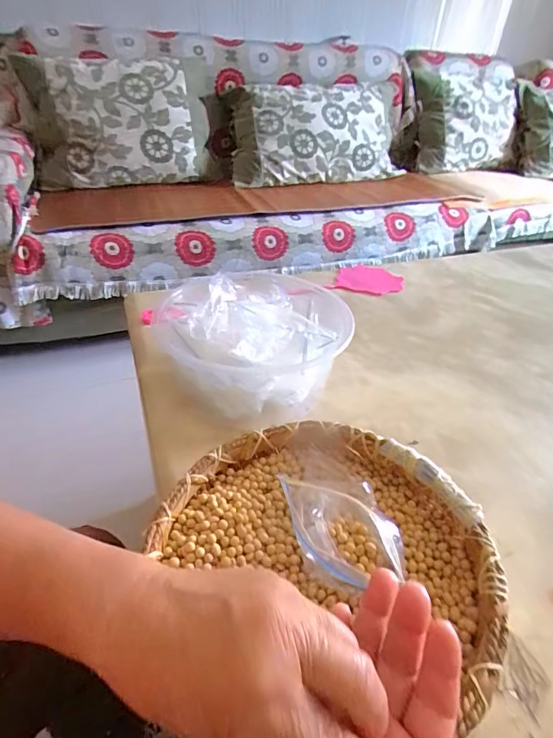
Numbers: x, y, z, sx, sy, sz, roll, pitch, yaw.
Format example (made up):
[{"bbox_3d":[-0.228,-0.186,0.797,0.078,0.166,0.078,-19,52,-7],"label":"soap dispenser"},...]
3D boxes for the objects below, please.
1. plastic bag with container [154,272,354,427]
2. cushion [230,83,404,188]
[{"bbox_3d":[-0.021,-0.031,0.511,0.213,0.117,0.168,-29,47,-36],"label":"plastic bag with container"},{"bbox_3d":[0.162,-0.924,1.642,0.663,0.319,0.251,-4,37,-9],"label":"cushion"}]

